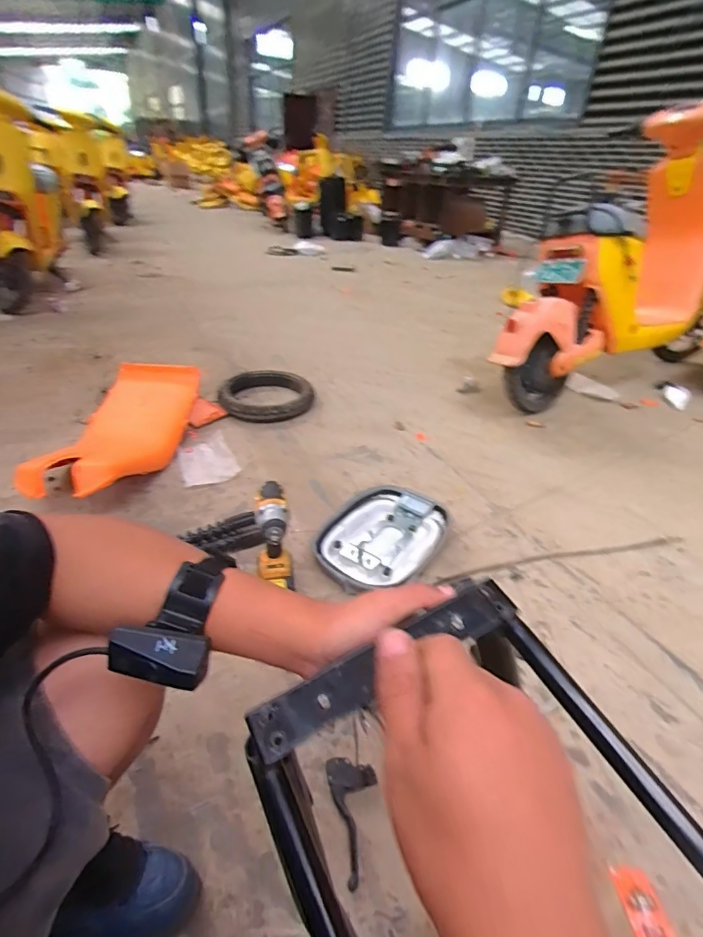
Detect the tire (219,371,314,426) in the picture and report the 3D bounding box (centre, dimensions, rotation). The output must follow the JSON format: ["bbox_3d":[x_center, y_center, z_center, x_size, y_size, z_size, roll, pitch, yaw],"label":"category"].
[{"bbox_3d":[-0.330,-0.295,1.787,0.358,0.084,0.346,-3,34,-11],"label":"tire"}]

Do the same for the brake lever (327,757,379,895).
[{"bbox_3d":[0.013,0.514,0.683,0.075,0.038,0.161,-6,34,-13],"label":"brake lever"}]

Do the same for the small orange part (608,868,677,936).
[{"bbox_3d":[0.386,0.582,0.609,0.047,0.019,0.078,0,34,-6],"label":"small orange part"}]

